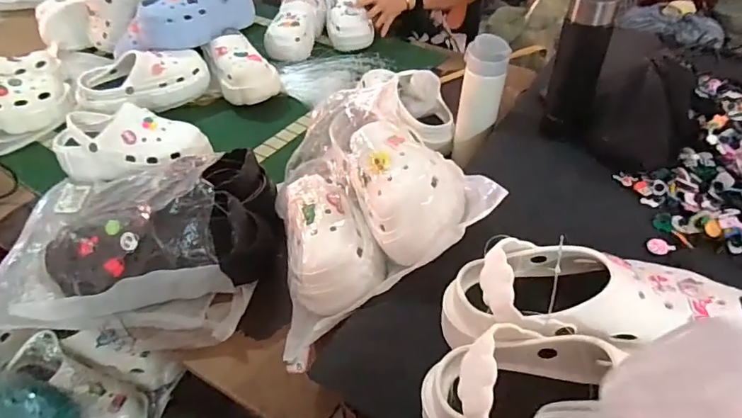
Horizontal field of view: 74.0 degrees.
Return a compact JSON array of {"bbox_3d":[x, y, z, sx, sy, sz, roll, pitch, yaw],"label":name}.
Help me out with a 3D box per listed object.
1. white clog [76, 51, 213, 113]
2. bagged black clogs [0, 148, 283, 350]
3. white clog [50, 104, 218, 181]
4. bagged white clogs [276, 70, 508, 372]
[{"bbox_3d":[-0.449,-0.252,0.986,0.248,0.101,0.091,-21,45,-19],"label":"white clog"},{"bbox_3d":[-0.290,0.032,0.670,0.297,0.134,0.262,1,42,4],"label":"bagged black clogs"},{"bbox_3d":[-0.403,-0.116,0.830,0.244,0.082,0.112,-6,42,-4],"label":"white clog"},{"bbox_3d":[-0.002,-0.027,0.645,0.247,0.147,0.353,-7,42,-5],"label":"bagged white clogs"}]

